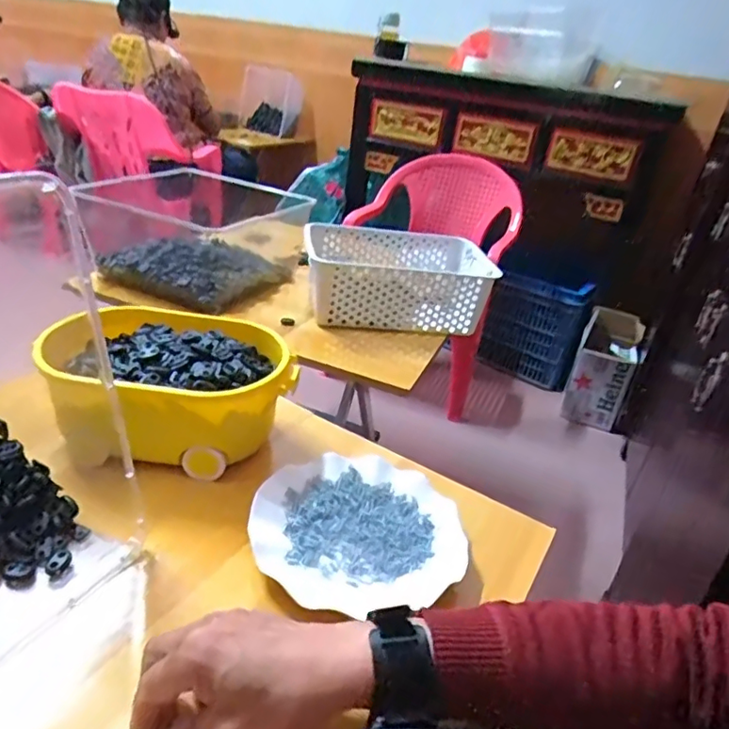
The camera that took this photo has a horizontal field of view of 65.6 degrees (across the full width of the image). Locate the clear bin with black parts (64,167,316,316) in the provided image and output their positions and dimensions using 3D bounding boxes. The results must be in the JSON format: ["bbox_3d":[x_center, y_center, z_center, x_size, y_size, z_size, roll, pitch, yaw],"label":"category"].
[{"bbox_3d":[-0.265,-0.237,1.029,0.290,0.157,0.378,12,28,8],"label":"clear bin with black parts"}]

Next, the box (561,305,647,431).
[{"bbox_3d":[0.732,0.008,1.742,0.164,0.308,0.218,18,30,18],"label":"box"}]

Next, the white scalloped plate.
[{"bbox_3d":[-0.005,0.142,0.505,0.176,0.024,0.162,6,28,-3],"label":"white scalloped plate"}]

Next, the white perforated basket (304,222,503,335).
[{"bbox_3d":[0.059,-0.144,0.963,0.311,0.111,0.198,4,28,-8],"label":"white perforated basket"}]

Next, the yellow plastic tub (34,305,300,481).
[{"bbox_3d":[-0.193,0.030,0.588,0.236,0.108,0.160,8,28,0],"label":"yellow plastic tub"}]

